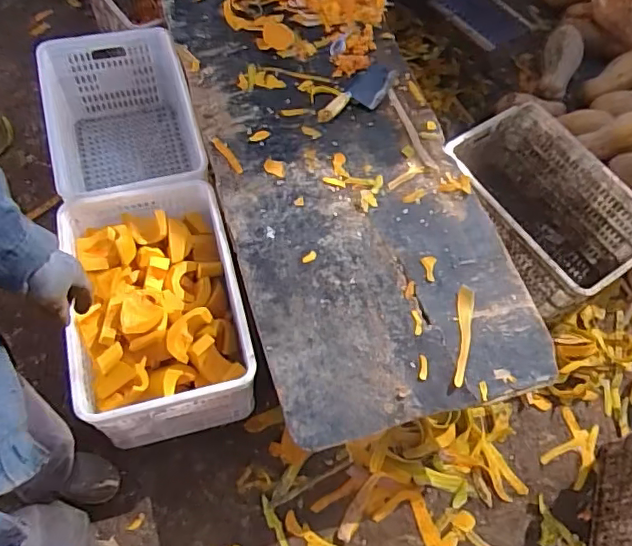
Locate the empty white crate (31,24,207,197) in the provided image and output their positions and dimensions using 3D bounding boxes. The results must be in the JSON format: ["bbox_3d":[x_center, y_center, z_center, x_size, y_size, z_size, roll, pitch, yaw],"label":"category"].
[{"bbox_3d":[-0.513,-0.344,1.505,0.379,0.315,0.484,-15,65,-14],"label":"empty white crate"}]

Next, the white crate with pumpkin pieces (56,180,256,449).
[{"bbox_3d":[-0.359,0.087,1.292,0.354,0.252,0.508,-13,64,-10],"label":"white crate with pumpkin pieces"}]

